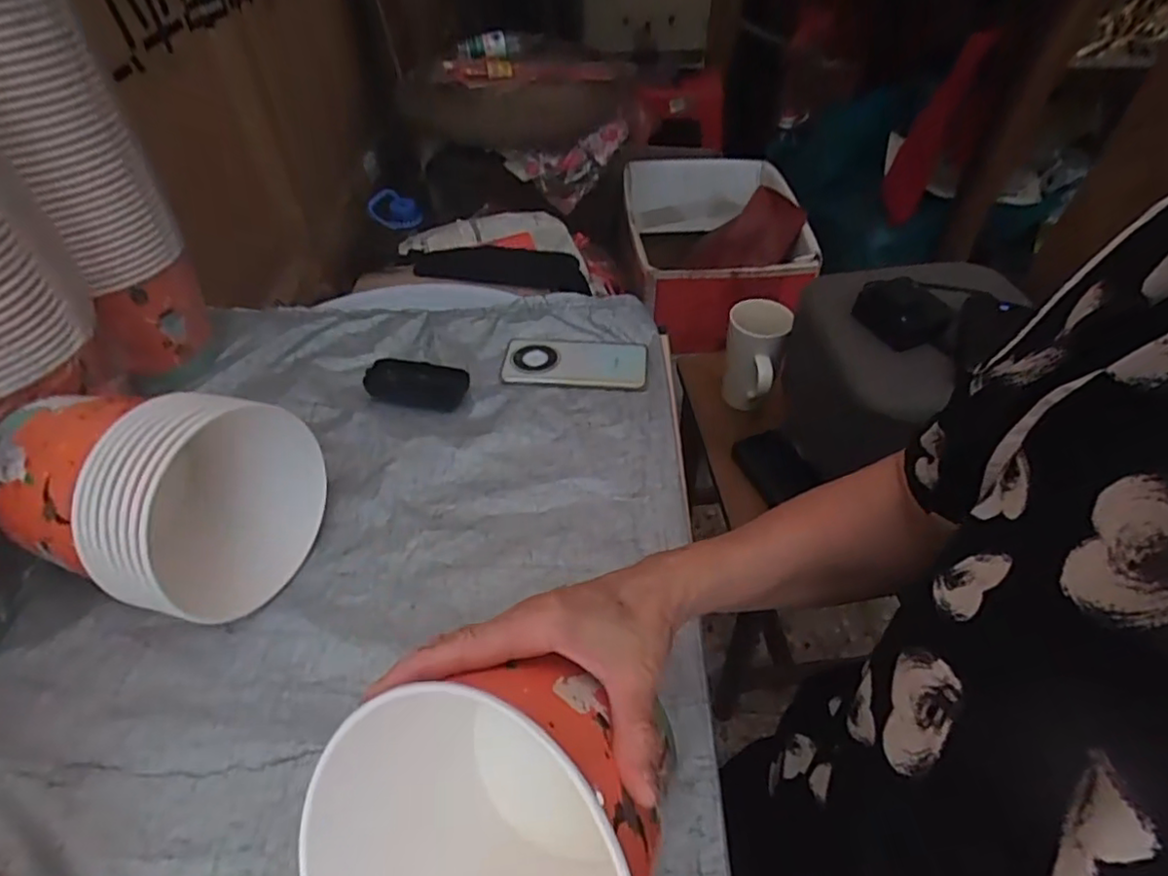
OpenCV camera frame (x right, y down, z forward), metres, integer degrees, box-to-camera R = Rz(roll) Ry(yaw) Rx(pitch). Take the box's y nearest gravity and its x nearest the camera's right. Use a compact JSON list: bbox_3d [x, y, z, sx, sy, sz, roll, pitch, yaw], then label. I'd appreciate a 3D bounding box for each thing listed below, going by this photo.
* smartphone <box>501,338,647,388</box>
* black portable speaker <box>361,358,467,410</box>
[{"bbox_3d":[-0.010,-0.090,0.733,0.163,0.008,0.085,3,45,3],"label":"smartphone"},{"bbox_3d":[-0.184,-0.060,0.696,0.106,0.021,0.051,7,45,7],"label":"black portable speaker"}]

